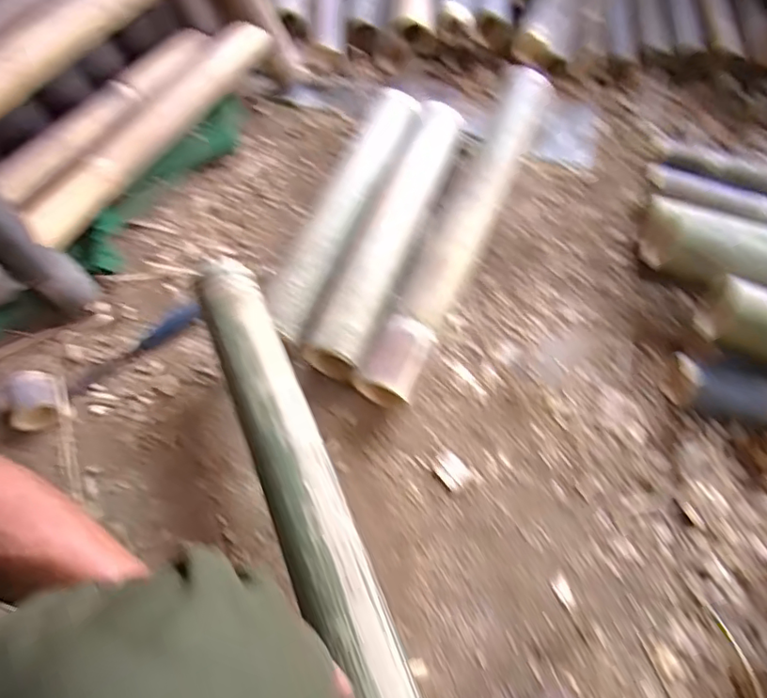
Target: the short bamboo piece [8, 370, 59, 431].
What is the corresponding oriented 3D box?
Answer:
[{"bbox_3d":[-0.437,0.066,0.678,0.054,0.055,0.062,-13,63,-8],"label":"short bamboo piece"}]

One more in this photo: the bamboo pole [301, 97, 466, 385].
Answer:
[{"bbox_3d":[0.015,-0.180,0.809,0.078,0.071,0.499,19,63,7],"label":"bamboo pole"}]

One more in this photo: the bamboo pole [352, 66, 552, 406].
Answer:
[{"bbox_3d":[0.120,-0.189,0.806,0.084,0.092,0.628,23,63,9],"label":"bamboo pole"}]

